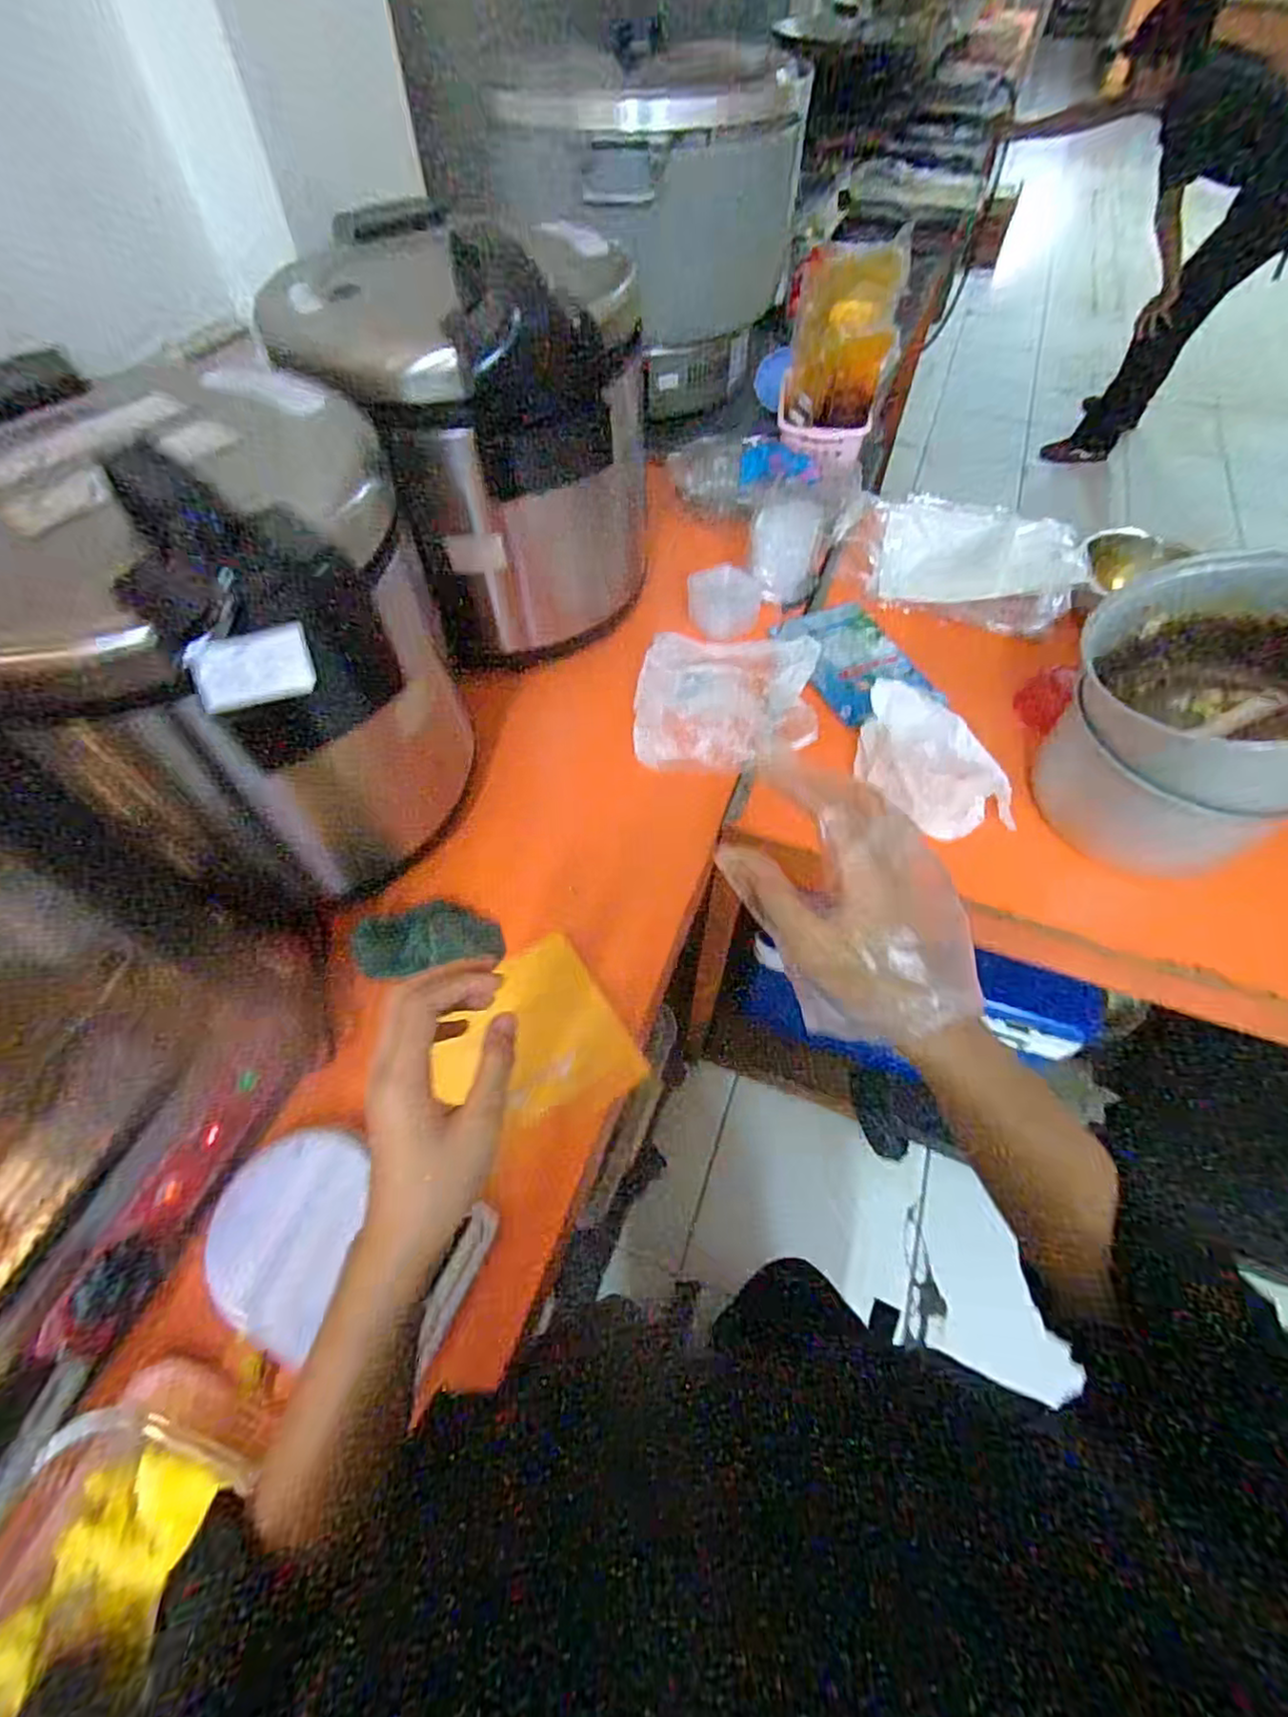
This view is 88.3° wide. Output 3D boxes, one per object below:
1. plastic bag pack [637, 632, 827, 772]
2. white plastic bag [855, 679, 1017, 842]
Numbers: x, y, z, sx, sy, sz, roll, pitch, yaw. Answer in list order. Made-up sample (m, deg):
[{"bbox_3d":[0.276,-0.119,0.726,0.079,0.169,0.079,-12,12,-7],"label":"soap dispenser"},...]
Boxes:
[{"bbox_3d":[0.100,-0.197,0.814,0.210,0.037,0.209,5,57,5],"label":"plastic bag pack"},{"bbox_3d":[0.313,-0.113,0.726,0.124,0.053,0.197,-27,60,-15],"label":"white plastic bag"}]

